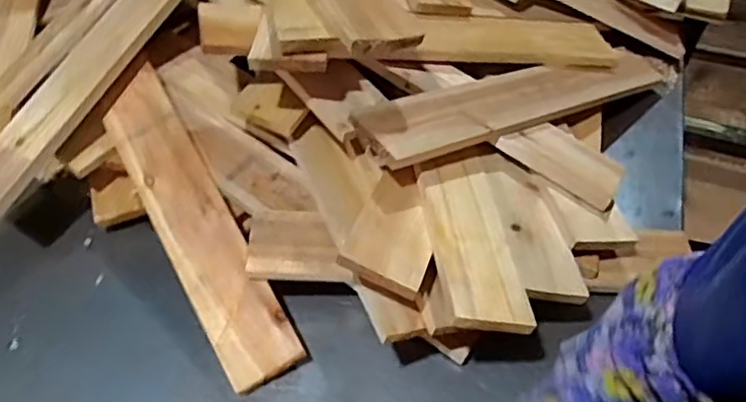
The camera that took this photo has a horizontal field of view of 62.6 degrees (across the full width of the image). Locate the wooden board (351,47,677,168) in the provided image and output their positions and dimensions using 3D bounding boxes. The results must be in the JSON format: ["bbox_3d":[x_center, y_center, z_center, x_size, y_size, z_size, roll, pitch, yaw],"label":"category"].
[{"bbox_3d":[0.208,-0.135,0.761,0.525,0.026,0.096,-17,51,-35],"label":"wooden board"}]

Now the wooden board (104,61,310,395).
[{"bbox_3d":[-0.195,0.021,0.670,0.078,0.021,0.378,-25,72,-18],"label":"wooden board"}]

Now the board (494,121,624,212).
[{"bbox_3d":[0.216,-0.051,0.698,0.134,0.013,0.076,34,57,9],"label":"board"}]

